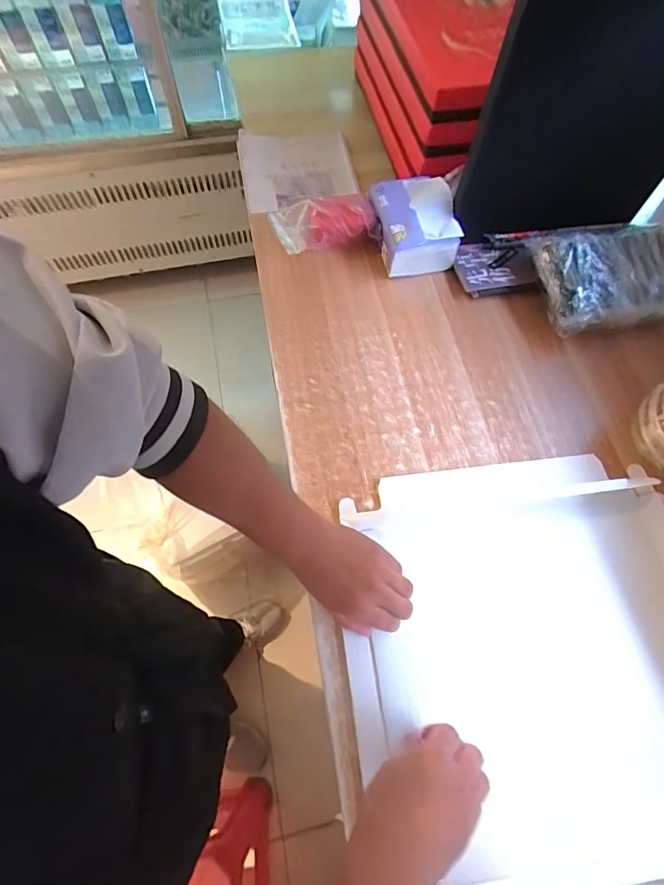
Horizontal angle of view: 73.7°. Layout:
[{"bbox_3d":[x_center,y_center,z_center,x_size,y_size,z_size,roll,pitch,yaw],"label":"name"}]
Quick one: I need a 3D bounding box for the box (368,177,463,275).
[{"bbox_3d":[0.117,-0.312,0.642,0.106,0.064,0.125,-10,66,-5],"label":"box"}]

